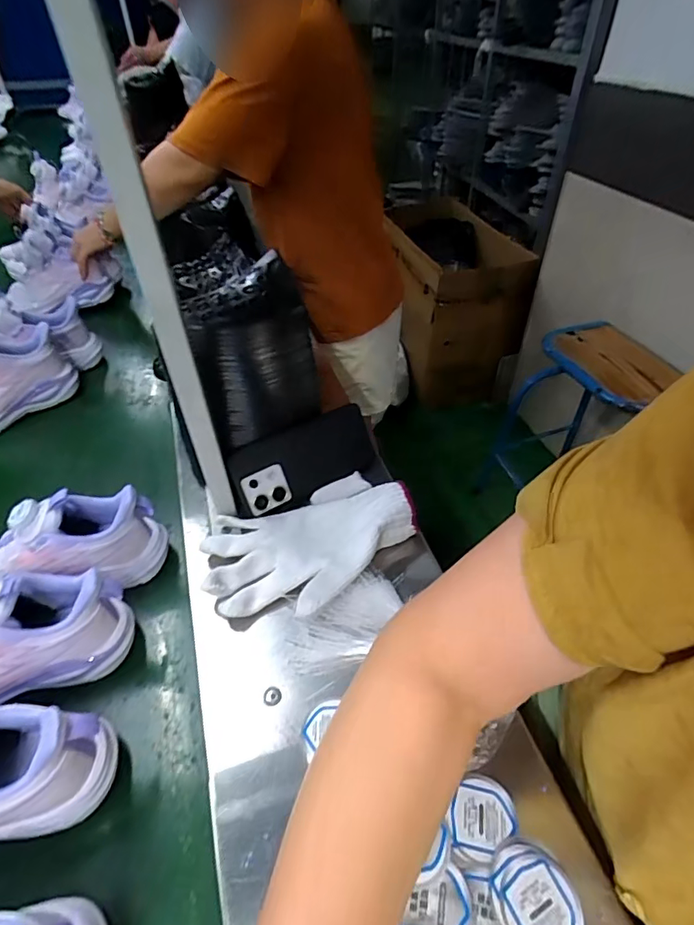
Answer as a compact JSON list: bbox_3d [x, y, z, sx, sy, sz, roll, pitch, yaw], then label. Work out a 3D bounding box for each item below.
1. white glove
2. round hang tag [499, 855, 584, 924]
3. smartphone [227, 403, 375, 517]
[{"bbox_3d":[-0.041,0.070,0.482,0.200,0.027,0.143,-32,48,-31],"label":"white glove"},{"bbox_3d":[0.118,0.268,0.294,0.045,0.006,0.044,-1,40,1],"label":"round hang tag"},{"bbox_3d":[-0.048,-0.002,0.543,0.169,0.081,0.012,-26,15,-23],"label":"smartphone"}]

